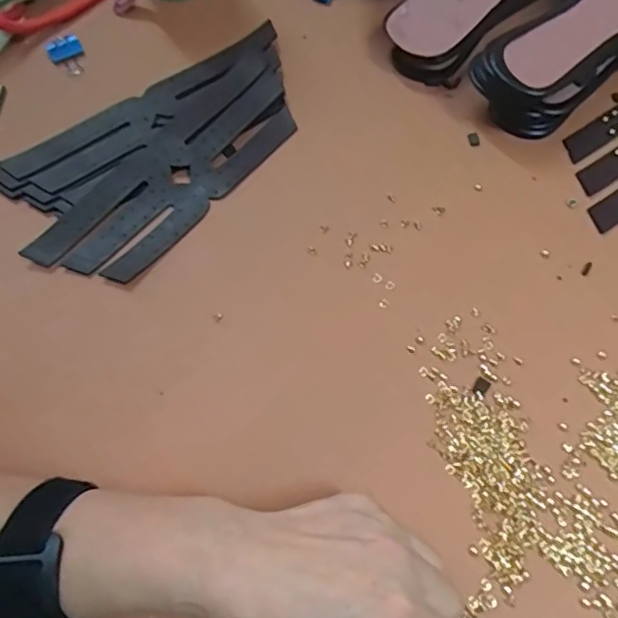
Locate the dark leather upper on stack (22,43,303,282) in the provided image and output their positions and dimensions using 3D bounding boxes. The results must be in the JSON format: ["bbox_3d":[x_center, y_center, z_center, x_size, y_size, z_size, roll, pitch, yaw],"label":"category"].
[{"bbox_3d":[-0.090,-0.094,0.400,0.070,0.011,0.207,38,73,19],"label":"dark leather upper on stack"}]

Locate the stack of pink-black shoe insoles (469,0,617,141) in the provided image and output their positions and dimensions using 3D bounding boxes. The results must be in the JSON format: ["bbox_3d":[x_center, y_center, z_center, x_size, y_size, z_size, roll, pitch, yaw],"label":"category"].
[{"bbox_3d":[0.208,-0.201,0.414,0.216,0.054,0.073,-41,69,-14],"label":"stack of pink-black shoe insoles"}]

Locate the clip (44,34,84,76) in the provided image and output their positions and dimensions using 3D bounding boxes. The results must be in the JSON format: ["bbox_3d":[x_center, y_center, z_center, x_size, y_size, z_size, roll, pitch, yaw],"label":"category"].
[{"bbox_3d":[-0.183,-0.191,0.444,0.026,0.019,0.027,-26,66,-8],"label":"clip"}]

